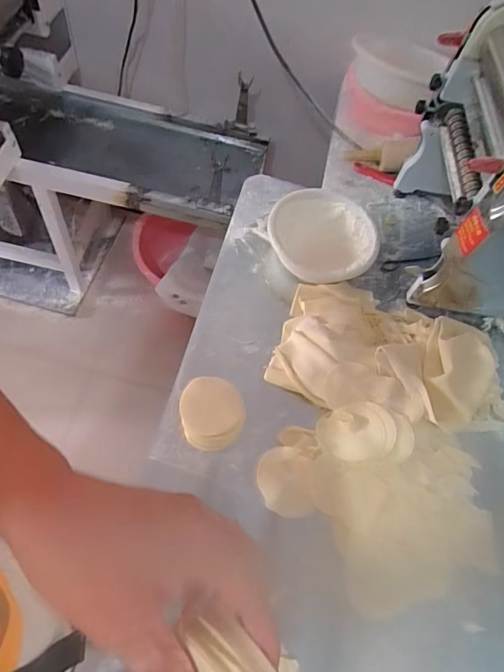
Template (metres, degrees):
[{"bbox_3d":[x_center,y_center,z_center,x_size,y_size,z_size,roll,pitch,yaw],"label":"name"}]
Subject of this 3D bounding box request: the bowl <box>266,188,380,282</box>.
[{"bbox_3d":[0.127,-0.182,0.801,0.187,0.053,0.182,1,63,-2],"label":"bowl"}]

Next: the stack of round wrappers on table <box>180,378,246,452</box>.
[{"bbox_3d":[-0.058,0.109,0.639,0.089,0.046,0.100,-10,65,-11],"label":"stack of round wrappers on table"}]

